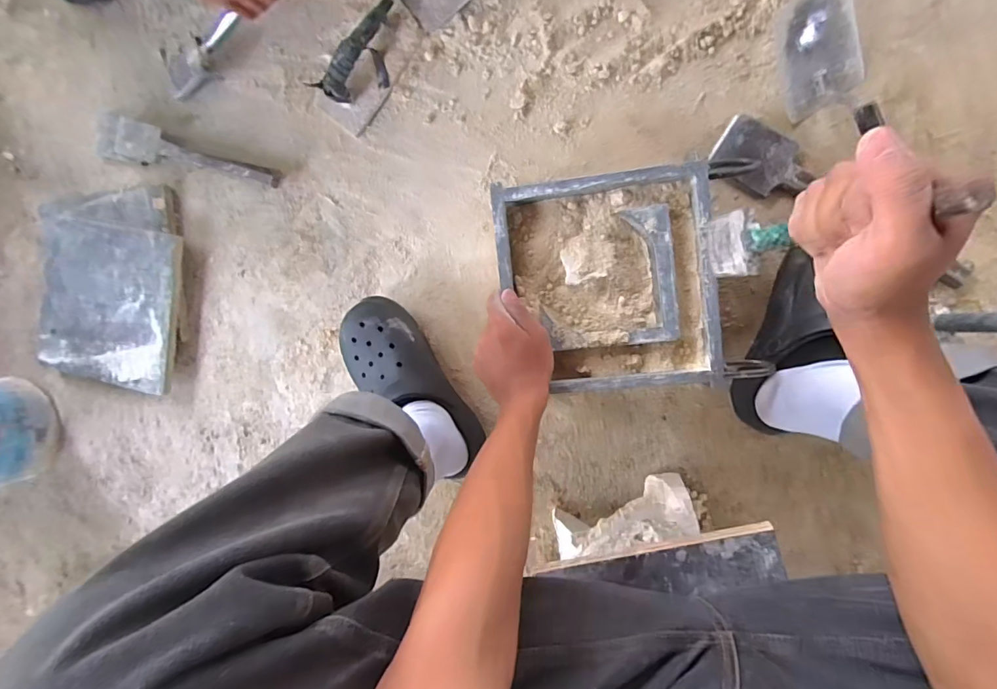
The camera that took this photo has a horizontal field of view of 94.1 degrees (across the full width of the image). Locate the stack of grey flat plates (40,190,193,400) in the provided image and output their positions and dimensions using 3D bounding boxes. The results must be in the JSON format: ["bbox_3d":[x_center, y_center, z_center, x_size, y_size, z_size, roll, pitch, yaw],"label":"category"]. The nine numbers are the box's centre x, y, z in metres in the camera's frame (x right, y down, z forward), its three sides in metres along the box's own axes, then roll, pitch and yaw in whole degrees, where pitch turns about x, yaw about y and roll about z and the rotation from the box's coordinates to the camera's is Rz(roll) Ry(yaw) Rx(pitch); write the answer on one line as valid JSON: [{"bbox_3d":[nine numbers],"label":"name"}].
[{"bbox_3d":[-0.625,-0.090,0.747,0.259,0.030,0.309,2,93,9],"label":"stack of grey flat plates"}]

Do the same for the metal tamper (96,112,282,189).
[{"bbox_3d":[-0.483,-0.291,0.711,0.319,0.028,0.067,16,95,8],"label":"metal tamper"}]

